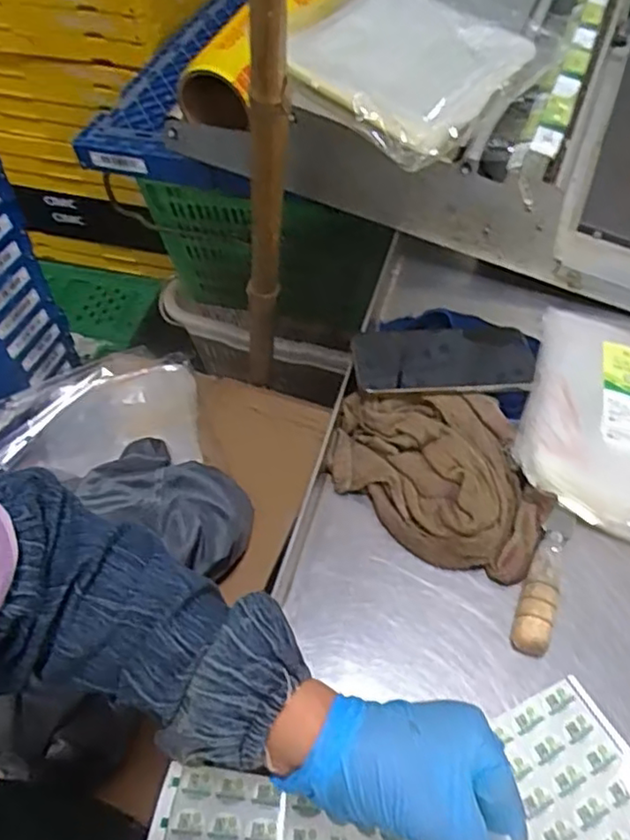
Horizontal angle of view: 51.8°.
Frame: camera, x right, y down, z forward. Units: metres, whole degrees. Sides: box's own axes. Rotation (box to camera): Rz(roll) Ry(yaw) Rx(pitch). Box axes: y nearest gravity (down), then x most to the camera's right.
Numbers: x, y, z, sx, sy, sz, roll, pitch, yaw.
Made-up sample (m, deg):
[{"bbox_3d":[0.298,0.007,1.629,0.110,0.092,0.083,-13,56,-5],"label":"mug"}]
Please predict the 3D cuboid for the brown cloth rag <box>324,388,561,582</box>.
[{"bbox_3d":[0.097,0.051,0.531,0.161,0.045,0.145,0,54,2],"label":"brown cloth rag"}]

